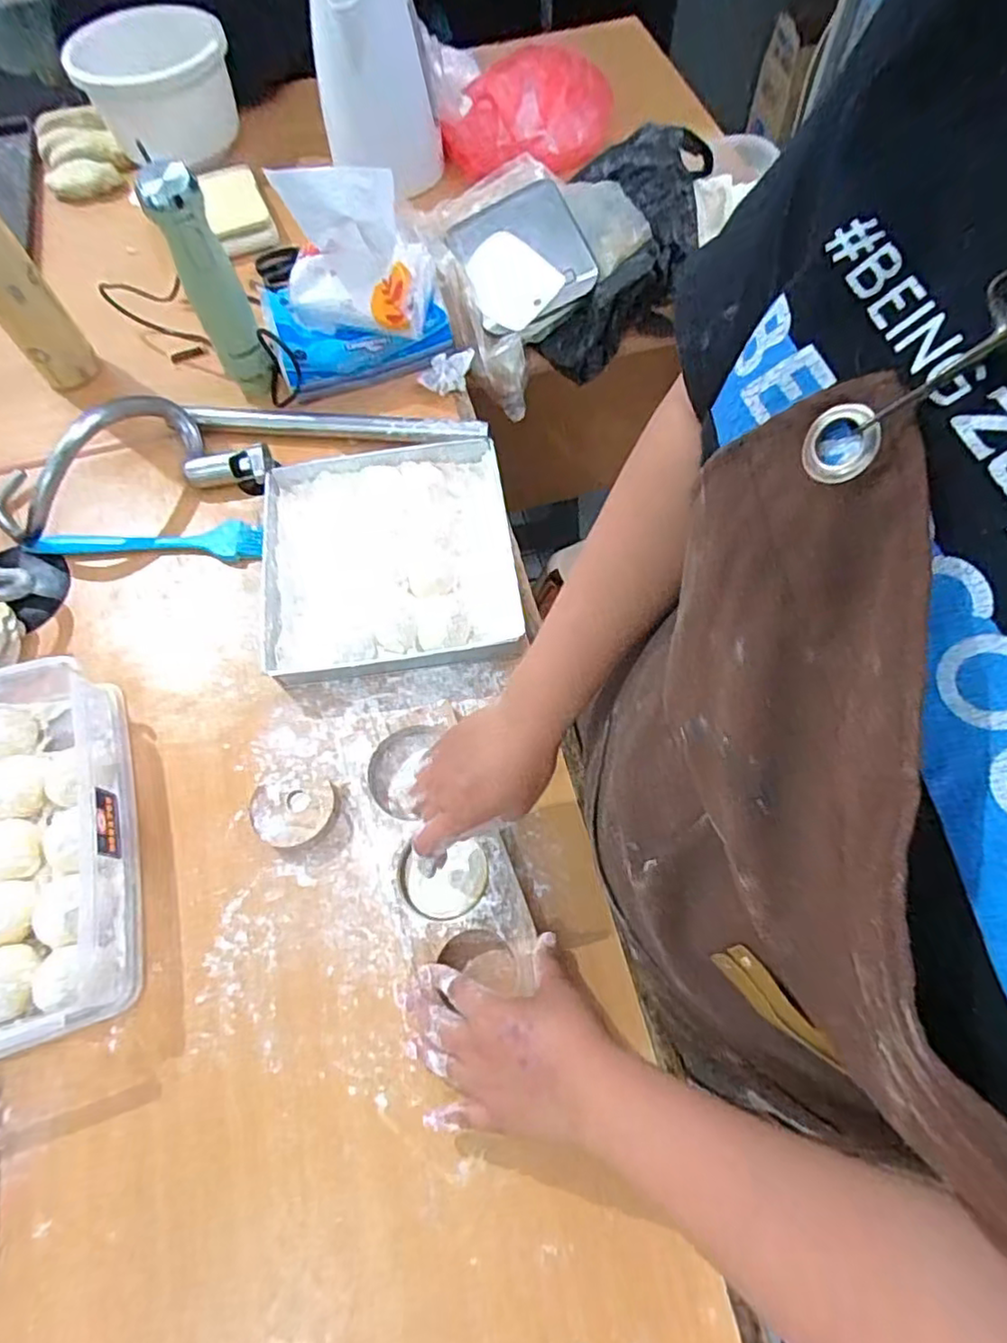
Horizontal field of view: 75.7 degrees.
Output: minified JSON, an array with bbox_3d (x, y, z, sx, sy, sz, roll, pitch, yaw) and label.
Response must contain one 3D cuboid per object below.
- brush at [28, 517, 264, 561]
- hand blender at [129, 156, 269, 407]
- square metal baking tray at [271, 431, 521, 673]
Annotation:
[{"bbox_3d":[-0.352,-0.130,0.642,0.224,0.017,0.035,1,66,2],"label":"brush"},{"bbox_3d":[-0.279,-0.366,0.634,0.055,0.211,0.050,-22,67,-8],"label":"hand blender"},{"bbox_3d":[-0.107,-0.108,0.614,0.234,0.035,0.234,-11,66,-3],"label":"square metal baking tray"}]

